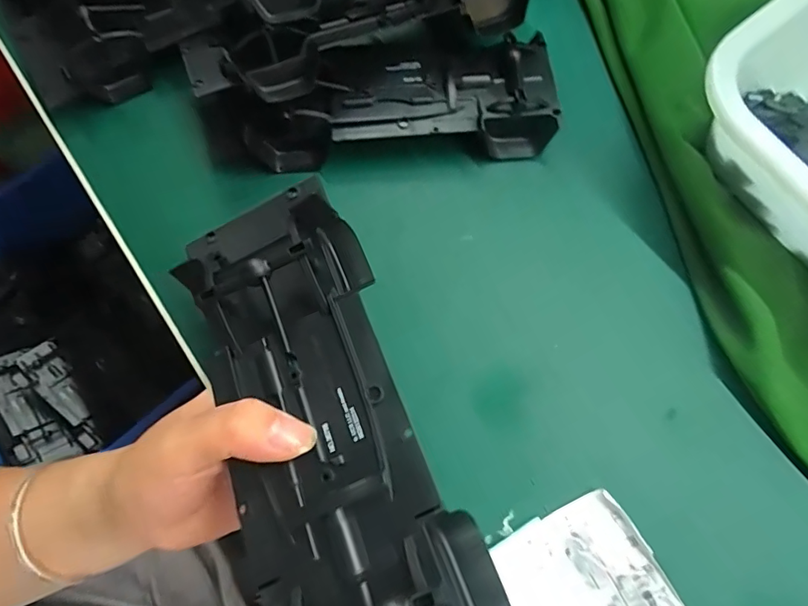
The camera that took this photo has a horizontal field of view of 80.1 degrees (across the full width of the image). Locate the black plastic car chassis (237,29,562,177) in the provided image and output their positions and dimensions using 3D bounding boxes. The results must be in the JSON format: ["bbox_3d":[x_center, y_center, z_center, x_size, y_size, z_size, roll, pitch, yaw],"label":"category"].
[{"bbox_3d":[-0.003,-0.115,0.273,0.175,0.030,0.067,-5,74,-2],"label":"black plastic car chassis"}]

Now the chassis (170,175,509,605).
[{"bbox_3d":[-0.032,0.038,0.171,0.072,0.025,0.182,-21,65,-6],"label":"chassis"}]

